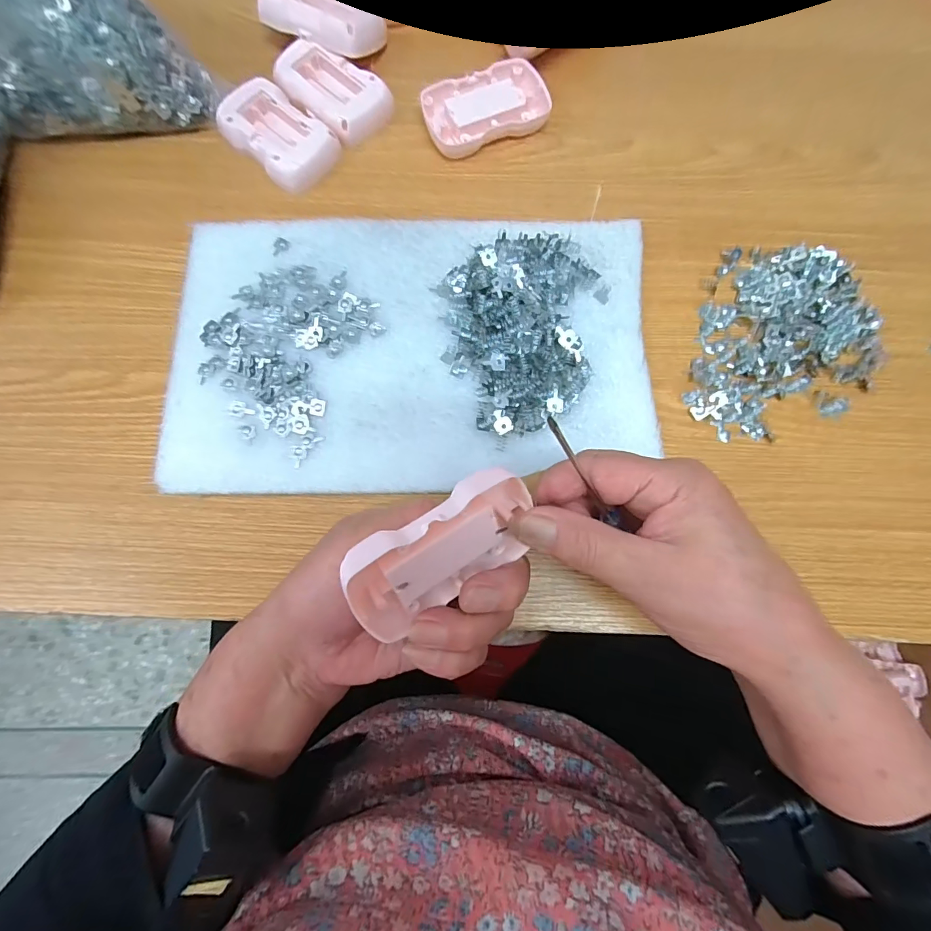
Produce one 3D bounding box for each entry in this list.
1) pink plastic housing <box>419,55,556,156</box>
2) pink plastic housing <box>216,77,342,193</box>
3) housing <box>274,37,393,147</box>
[{"bbox_3d":[0.014,-0.262,0.332,0.088,0.016,0.052,-23,80,-5],"label":"pink plastic housing"},{"bbox_3d":[-0.132,-0.236,0.323,0.084,0.016,0.053,44,82,7],"label":"pink plastic housing"},{"bbox_3d":[-0.099,-0.277,0.333,0.085,0.016,0.050,42,81,7],"label":"housing"}]

